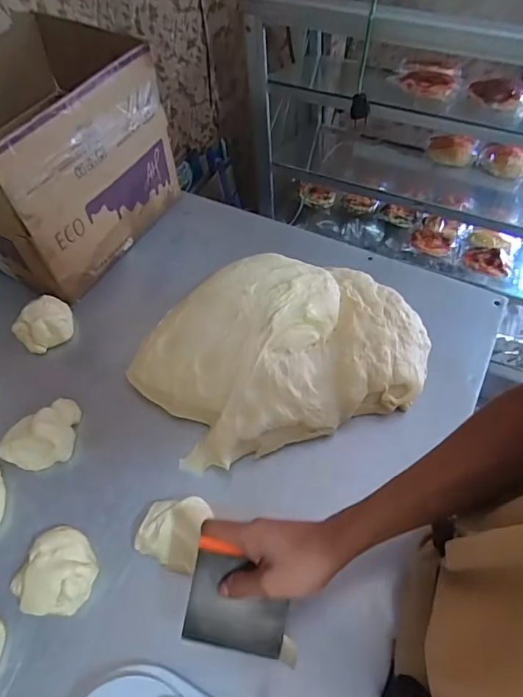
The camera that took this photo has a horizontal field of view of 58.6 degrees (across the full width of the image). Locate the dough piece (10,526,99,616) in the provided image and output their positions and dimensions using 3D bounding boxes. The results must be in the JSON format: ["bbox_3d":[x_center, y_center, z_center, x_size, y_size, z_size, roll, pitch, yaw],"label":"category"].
[{"bbox_3d":[-0.238,0.266,0.552,0.083,0.038,0.090,-2,56,3],"label":"dough piece"}]

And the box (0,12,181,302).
[{"bbox_3d":[-0.404,-0.349,0.809,0.379,0.271,0.350,29,62,21],"label":"box"}]

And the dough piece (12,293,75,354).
[{"bbox_3d":[-0.352,-0.042,0.755,0.089,0.050,0.078,-35,61,-19],"label":"dough piece"}]

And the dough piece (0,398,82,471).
[{"bbox_3d":[-0.297,0.117,0.644,0.082,0.054,0.114,26,62,20],"label":"dough piece"}]

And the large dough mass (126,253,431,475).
[{"bbox_3d":[0.022,-0.007,0.686,0.410,0.097,0.285,-18,57,-8],"label":"large dough mass"}]

